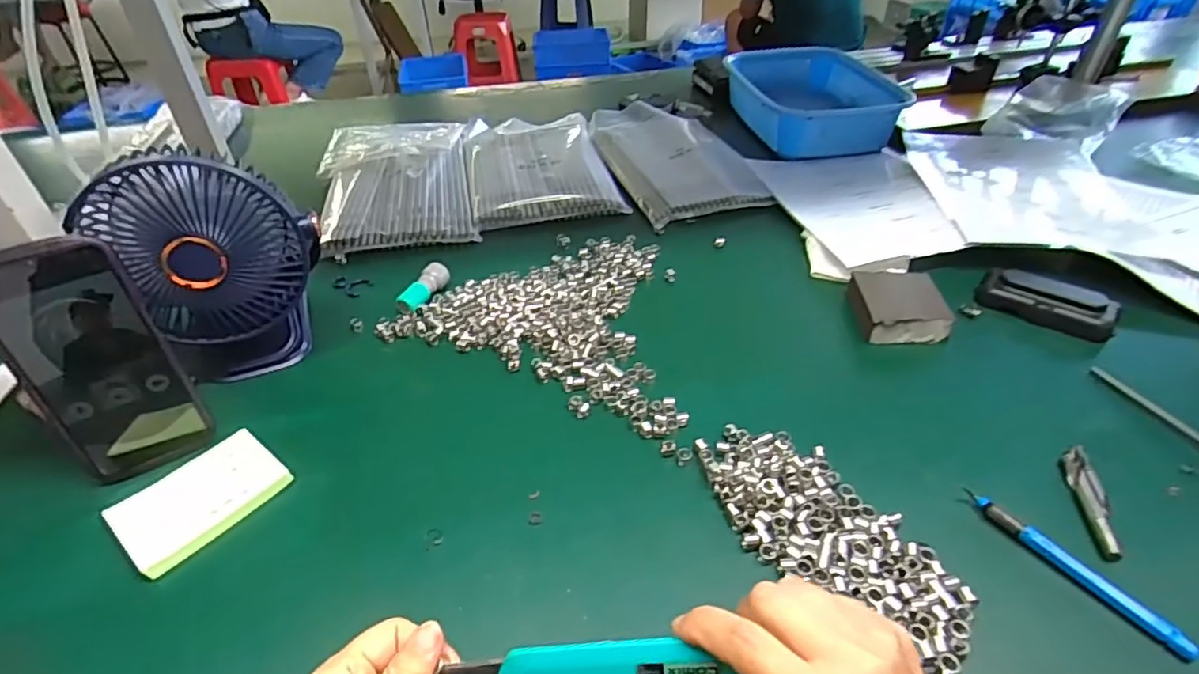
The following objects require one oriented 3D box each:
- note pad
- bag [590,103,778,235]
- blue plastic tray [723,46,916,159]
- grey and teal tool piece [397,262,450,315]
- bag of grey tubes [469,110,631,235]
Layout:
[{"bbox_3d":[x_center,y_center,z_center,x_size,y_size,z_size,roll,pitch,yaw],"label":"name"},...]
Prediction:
[{"bbox_3d":[-0.267,0.108,0.403,0.067,0.014,0.095,23,45,30],"label":"note pad"},{"bbox_3d":[0.094,-0.254,0.825,0.172,0.024,0.335,-10,39,-8],"label":"bag"},{"bbox_3d":[0.313,-0.363,0.913,0.195,0.069,0.307,-5,39,-3],"label":"blue plastic tray"},{"bbox_3d":[-0.171,-0.048,0.581,0.023,0.021,0.061,12,41,19],"label":"grey and teal tool piece"},{"bbox_3d":[-0.086,-0.238,0.814,0.179,0.022,0.305,-10,39,-8],"label":"bag of grey tubes"}]

